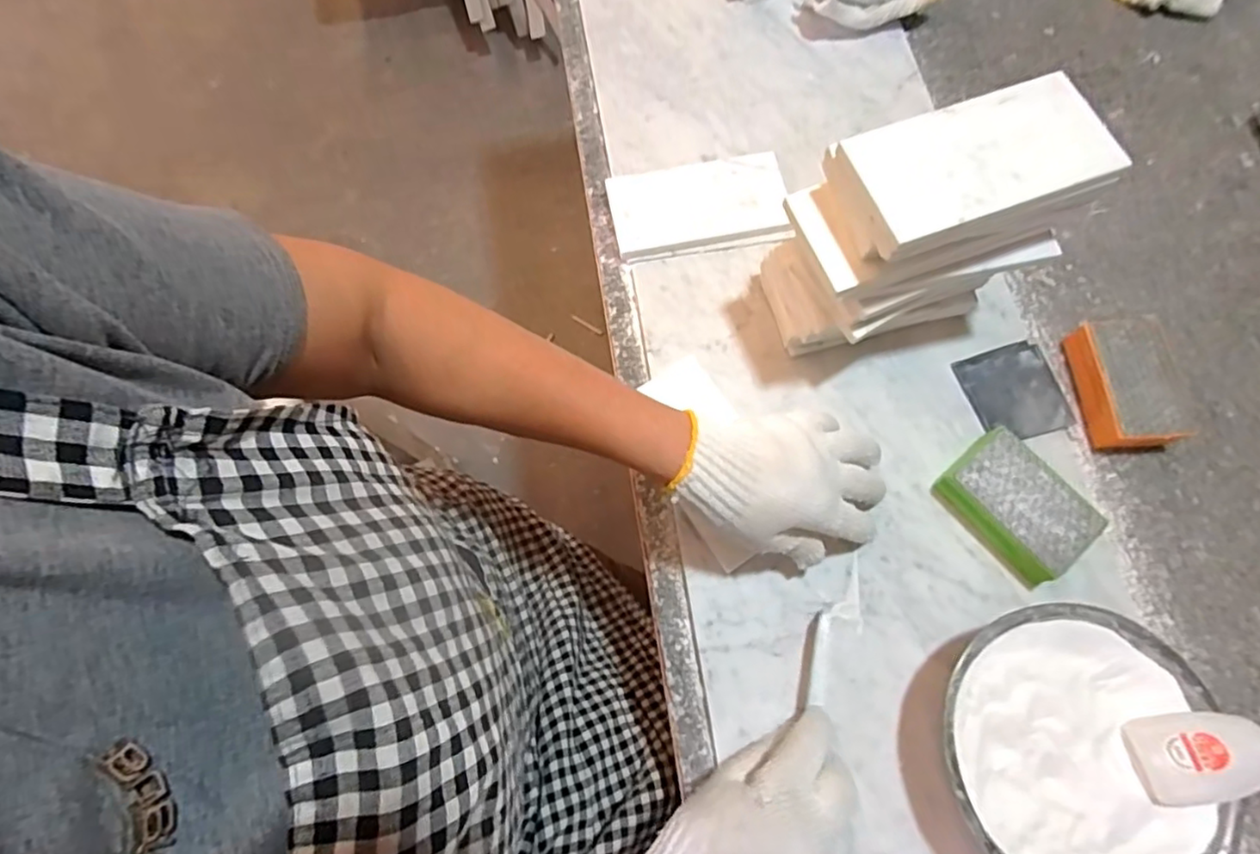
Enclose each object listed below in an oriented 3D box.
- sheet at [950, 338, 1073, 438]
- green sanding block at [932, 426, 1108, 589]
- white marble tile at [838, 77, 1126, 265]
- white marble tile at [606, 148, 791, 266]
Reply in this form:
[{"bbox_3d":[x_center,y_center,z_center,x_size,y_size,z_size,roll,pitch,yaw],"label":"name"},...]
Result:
[{"bbox_3d":[0.299,-0.027,0.480,0.071,0.008,0.072,-15,72,-6],"label":"sheet"},{"bbox_3d":[0.273,0.056,0.440,0.064,0.033,0.092,-43,77,-14],"label":"green sanding block"},{"bbox_3d":[0.205,-0.156,0.361,0.151,0.015,0.075,-20,73,-4],"label":"white marble tile"},{"bbox_3d":[0.059,-0.190,0.532,0.147,0.016,0.084,-9,72,-4],"label":"white marble tile"}]

